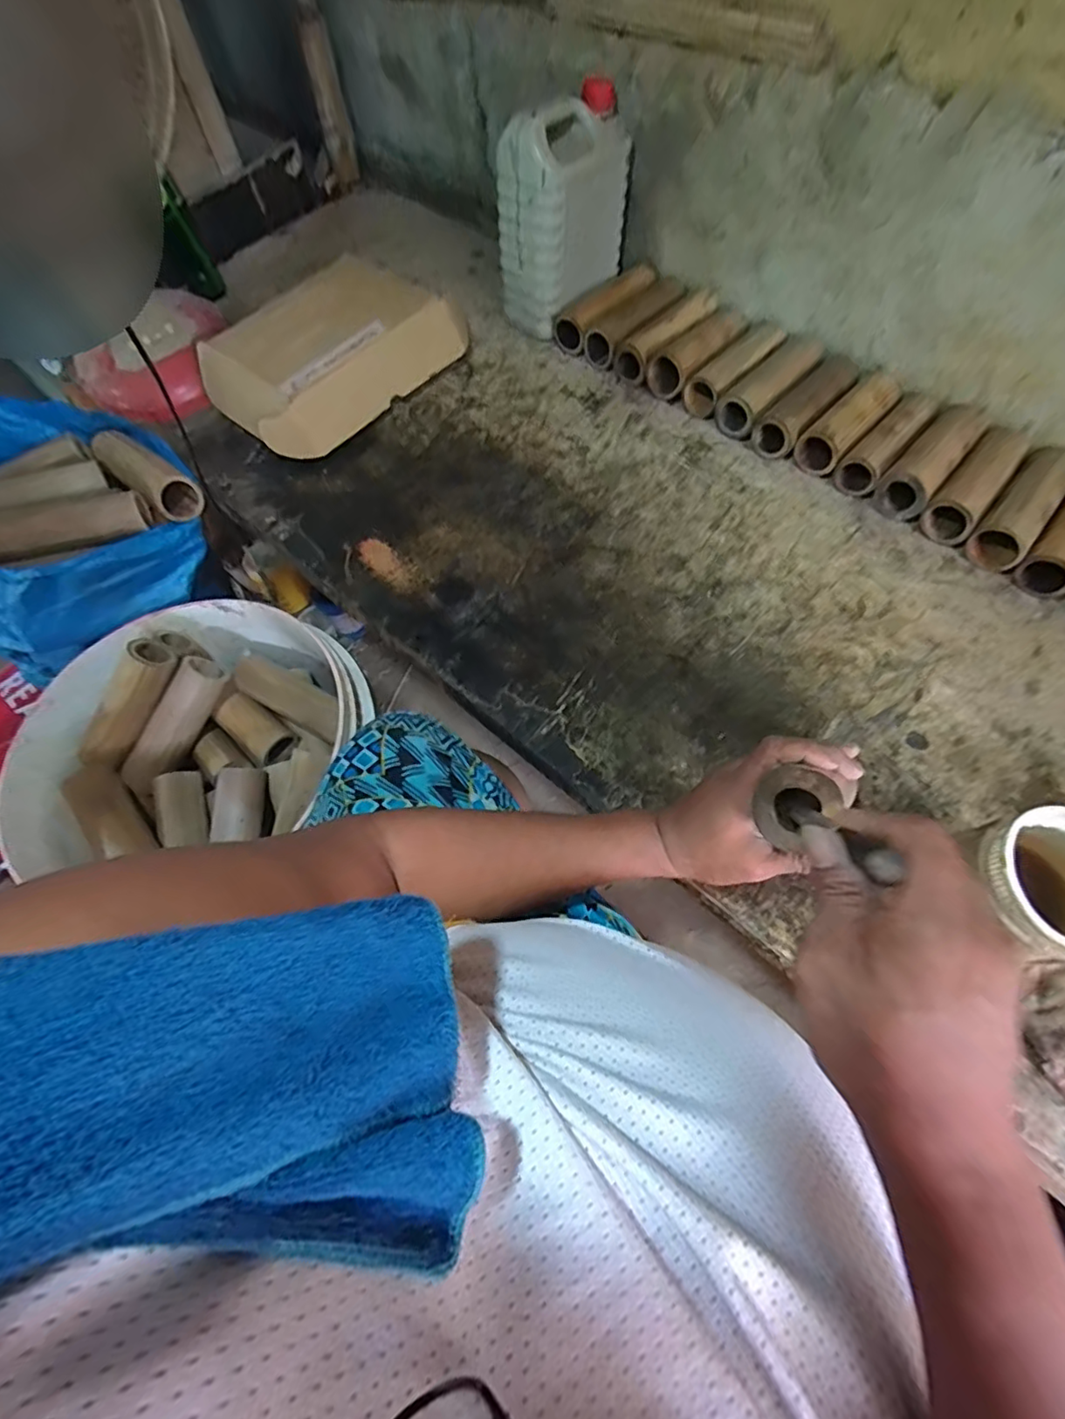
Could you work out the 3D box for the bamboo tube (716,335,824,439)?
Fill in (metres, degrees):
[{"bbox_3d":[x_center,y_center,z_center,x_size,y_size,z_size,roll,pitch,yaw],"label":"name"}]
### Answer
[{"bbox_3d":[0.318,-0.427,0.768,0.060,0.047,0.188,39,70,20],"label":"bamboo tube"}]

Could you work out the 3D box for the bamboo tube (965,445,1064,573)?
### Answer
[{"bbox_3d":[0.564,-0.233,0.666,0.056,0.053,0.176,38,69,20],"label":"bamboo tube"}]

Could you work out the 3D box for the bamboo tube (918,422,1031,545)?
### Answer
[{"bbox_3d":[0.527,-0.270,0.689,0.052,0.046,0.183,37,69,20],"label":"bamboo tube"}]

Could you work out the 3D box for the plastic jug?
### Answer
[{"bbox_3d":[0.047,-0.663,0.791,0.100,0.226,0.170,34,68,19],"label":"plastic jug"}]

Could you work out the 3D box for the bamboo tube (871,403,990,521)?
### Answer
[{"bbox_3d":[0.483,-0.303,0.697,0.057,0.046,0.184,38,70,20],"label":"bamboo tube"}]

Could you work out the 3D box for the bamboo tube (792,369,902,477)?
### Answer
[{"bbox_3d":[0.404,-0.364,0.730,0.059,0.045,0.183,40,70,21],"label":"bamboo tube"}]

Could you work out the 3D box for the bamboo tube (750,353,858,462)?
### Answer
[{"bbox_3d":[0.358,-0.391,0.746,0.058,0.048,0.189,40,70,21],"label":"bamboo tube"}]

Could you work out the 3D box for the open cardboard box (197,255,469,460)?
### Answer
[{"bbox_3d":[-0.263,-0.486,0.793,0.185,0.102,0.322,39,70,21],"label":"open cardboard box"}]

